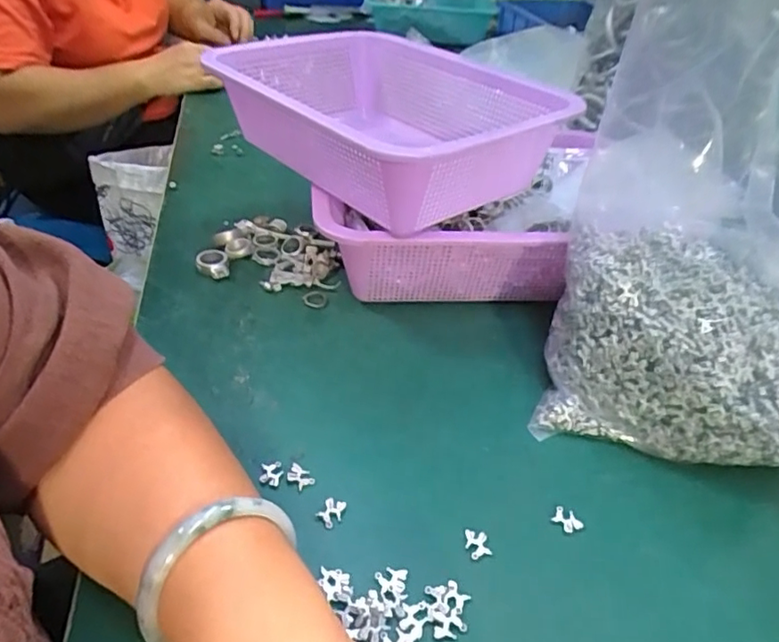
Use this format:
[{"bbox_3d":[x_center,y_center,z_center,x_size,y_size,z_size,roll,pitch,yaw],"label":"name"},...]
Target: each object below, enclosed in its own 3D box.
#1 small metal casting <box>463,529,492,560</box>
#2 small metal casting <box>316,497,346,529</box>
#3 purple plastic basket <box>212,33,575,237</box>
[{"bbox_3d":[0.047,0.118,0.302,0.012,0.004,0.015,-5,39,-13],"label":"small metal casting"},{"bbox_3d":[-0.032,0.104,0.309,0.012,0.005,0.015,23,41,23],"label":"small metal casting"},{"bbox_3d":[-0.017,-0.164,0.452,0.194,0.072,0.279,-25,47,-30],"label":"purple plastic basket"}]

